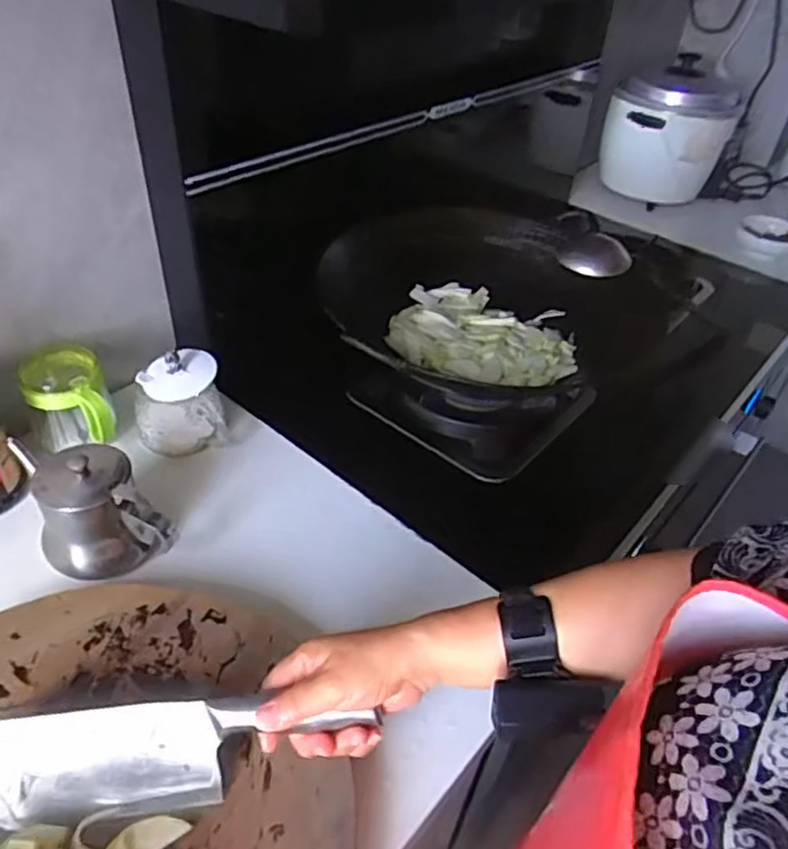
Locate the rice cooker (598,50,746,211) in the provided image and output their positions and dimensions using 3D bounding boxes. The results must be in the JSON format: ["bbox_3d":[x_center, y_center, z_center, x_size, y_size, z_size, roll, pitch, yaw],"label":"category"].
[{"bbox_3d":[0.551,-0.585,1.321,0.224,0.226,0.199,20,43,18],"label":"rice cooker"}]

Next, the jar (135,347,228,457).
[{"bbox_3d":[-0.243,-0.020,0.747,0.095,0.103,0.077,-11,43,-16],"label":"jar"}]

